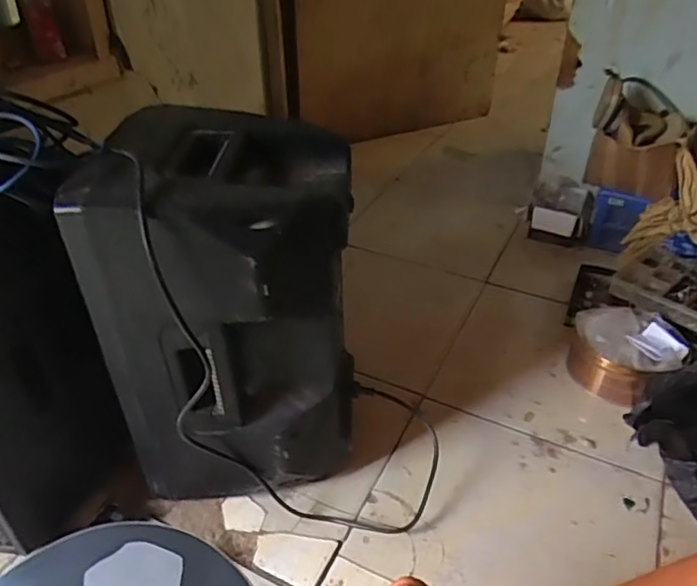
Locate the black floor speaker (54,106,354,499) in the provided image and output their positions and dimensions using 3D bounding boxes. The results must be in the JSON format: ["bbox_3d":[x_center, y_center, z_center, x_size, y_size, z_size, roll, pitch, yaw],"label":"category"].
[{"bbox_3d":[-0.145,0.025,0.797,0.288,0.451,0.297,2,36,3],"label":"black floor speaker"}]

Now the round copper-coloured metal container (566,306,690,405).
[{"bbox_3d":[0.507,0.107,1.076,0.180,0.116,0.174,0,36,0],"label":"round copper-coloured metal container"}]

